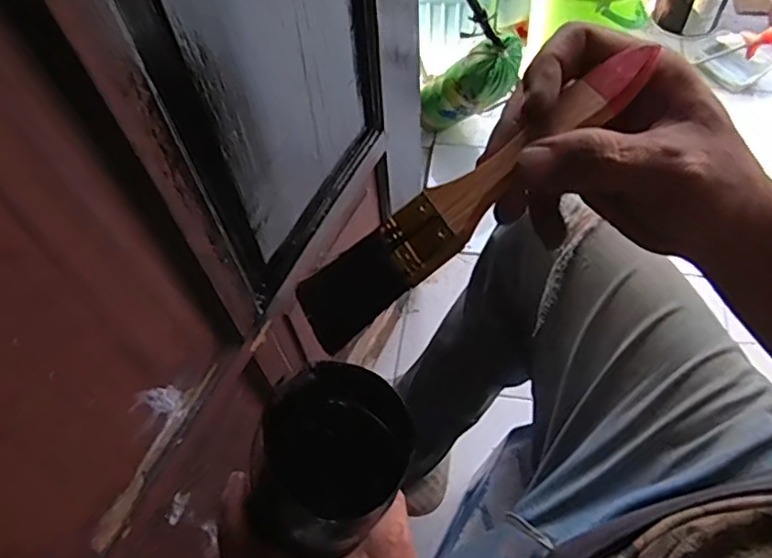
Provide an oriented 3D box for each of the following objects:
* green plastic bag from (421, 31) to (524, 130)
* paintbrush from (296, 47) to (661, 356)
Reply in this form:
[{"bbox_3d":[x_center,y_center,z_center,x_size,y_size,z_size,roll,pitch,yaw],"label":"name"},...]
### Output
[{"bbox_3d":[0.154,-0.389,1.255,0.111,0.326,0.080,47,67,-12],"label":"green plastic bag"},{"bbox_3d":[0.031,-0.033,0.237,0.163,0.009,0.033,-39,61,11],"label":"paintbrush"}]

